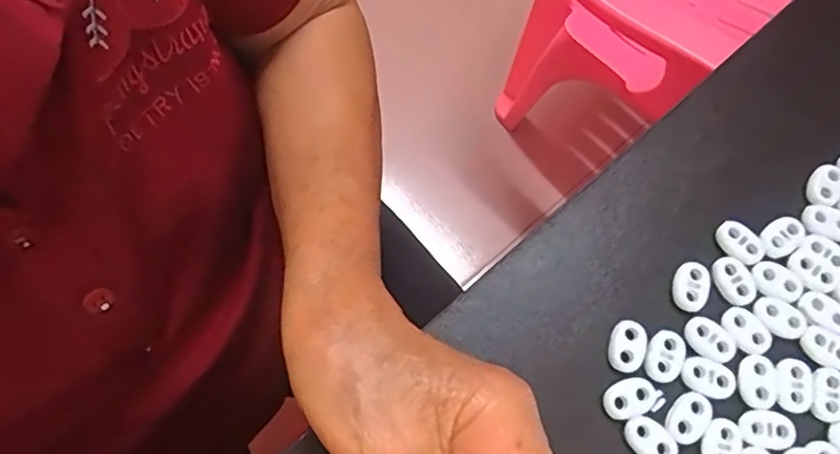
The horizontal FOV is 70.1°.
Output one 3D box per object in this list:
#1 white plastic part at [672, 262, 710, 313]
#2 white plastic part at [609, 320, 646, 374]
[{"bbox_3d":[0.122,0.027,0.269,0.015,0.005,0.022,9,72,3],"label":"white plastic part"},{"bbox_3d":[0.091,0.052,0.261,0.014,0.004,0.022,10,72,4],"label":"white plastic part"}]

